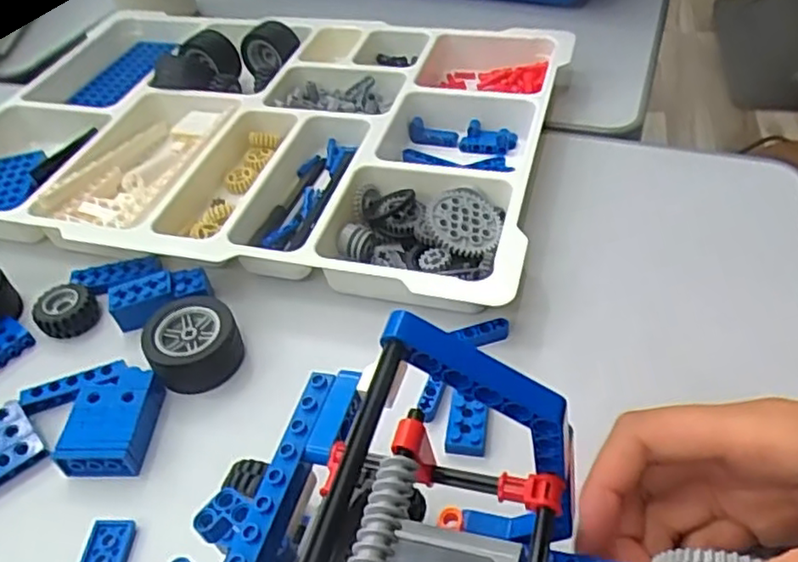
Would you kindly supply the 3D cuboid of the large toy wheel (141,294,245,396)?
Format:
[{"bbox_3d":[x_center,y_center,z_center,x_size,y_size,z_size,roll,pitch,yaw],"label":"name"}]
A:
[{"bbox_3d":[-0.097,0.031,0.314,0.041,0.025,0.045,-4,44,4],"label":"large toy wheel"}]

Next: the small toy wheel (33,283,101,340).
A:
[{"bbox_3d":[-0.172,0.015,0.343,0.028,0.015,0.027,-4,44,4],"label":"small toy wheel"}]

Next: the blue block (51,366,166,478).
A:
[{"bbox_3d":[-0.125,0.060,0.291,0.035,0.014,0.048,0,44,8],"label":"blue block"}]

